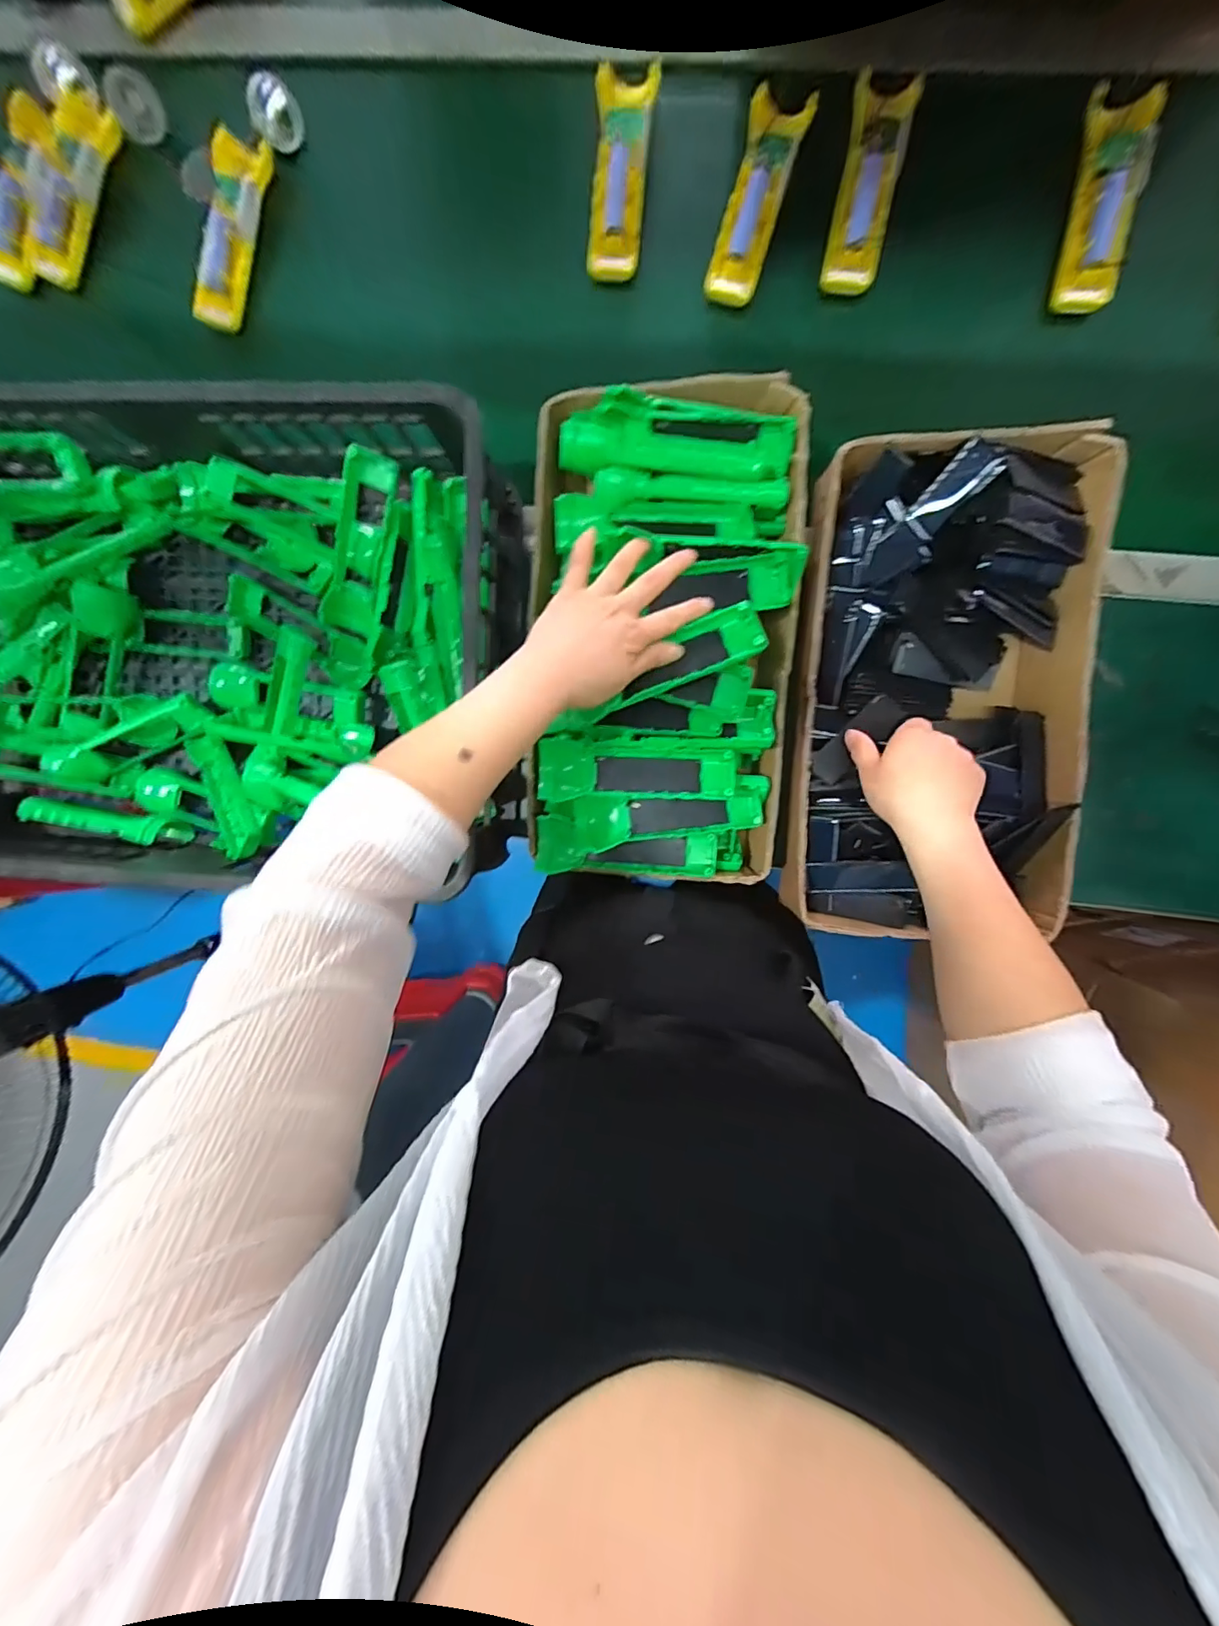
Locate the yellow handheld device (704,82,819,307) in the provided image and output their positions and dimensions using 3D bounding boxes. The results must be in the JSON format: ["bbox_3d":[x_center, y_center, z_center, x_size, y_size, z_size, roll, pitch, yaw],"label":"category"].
[{"bbox_3d":[0.135,-0.569,0.485,0.052,0.032,0.163,19,97,3],"label":"yellow handheld device"}]

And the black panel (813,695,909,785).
[{"bbox_3d":[0.224,-0.067,0.472,0.090,0.008,0.030,-45,74,8],"label":"black panel"}]

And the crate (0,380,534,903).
[{"bbox_3d":[-0.399,-0.143,0.493,0.594,0.133,0.404,5,96,4],"label":"crate"}]

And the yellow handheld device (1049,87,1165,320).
[{"bbox_3d":[0.438,-0.540,0.464,0.055,0.032,0.170,8,96,4],"label":"yellow handheld device"}]

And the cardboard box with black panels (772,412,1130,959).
[{"bbox_3d":[0.292,-0.105,0.479,0.235,0.098,0.415,3,96,4],"label":"cardboard box with black panels"}]

